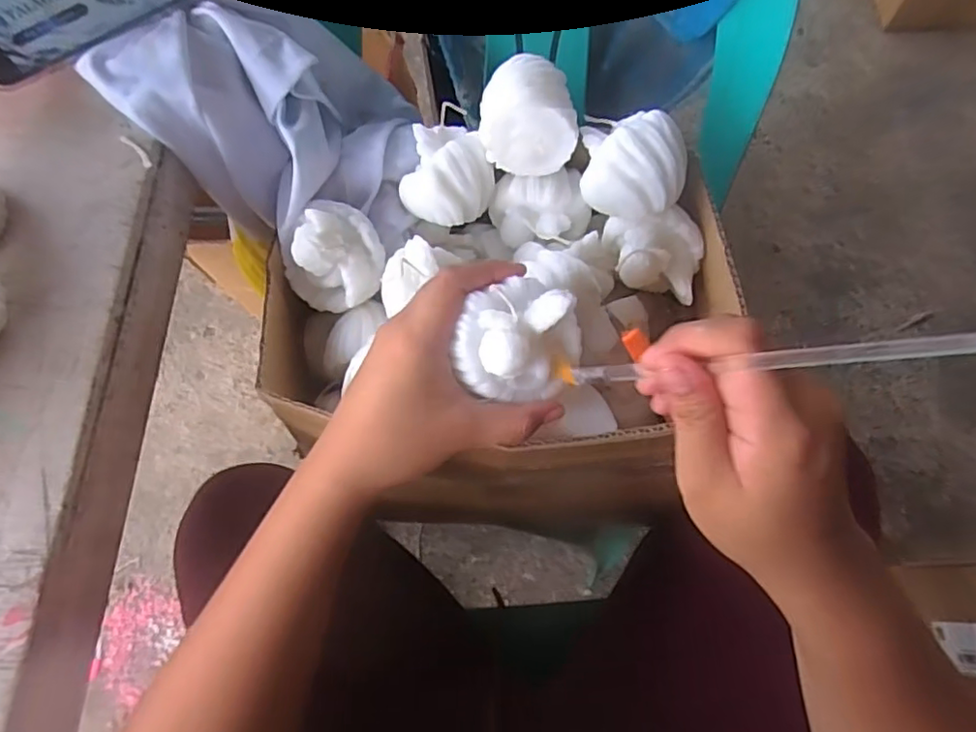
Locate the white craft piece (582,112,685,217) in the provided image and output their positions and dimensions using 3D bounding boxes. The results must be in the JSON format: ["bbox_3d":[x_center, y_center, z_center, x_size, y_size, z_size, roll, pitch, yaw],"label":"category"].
[{"bbox_3d":[0.093,-0.131,0.402,0.070,0.050,0.055,18,71,8],"label":"white craft piece"}]

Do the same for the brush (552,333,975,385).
[{"bbox_3d":[0.075,-0.001,0.230,0.011,0.202,0.006,46,73,-13],"label":"brush"}]

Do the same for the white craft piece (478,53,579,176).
[{"bbox_3d":[0.027,-0.164,0.401,0.061,0.053,0.049,1,70,2],"label":"white craft piece"}]

